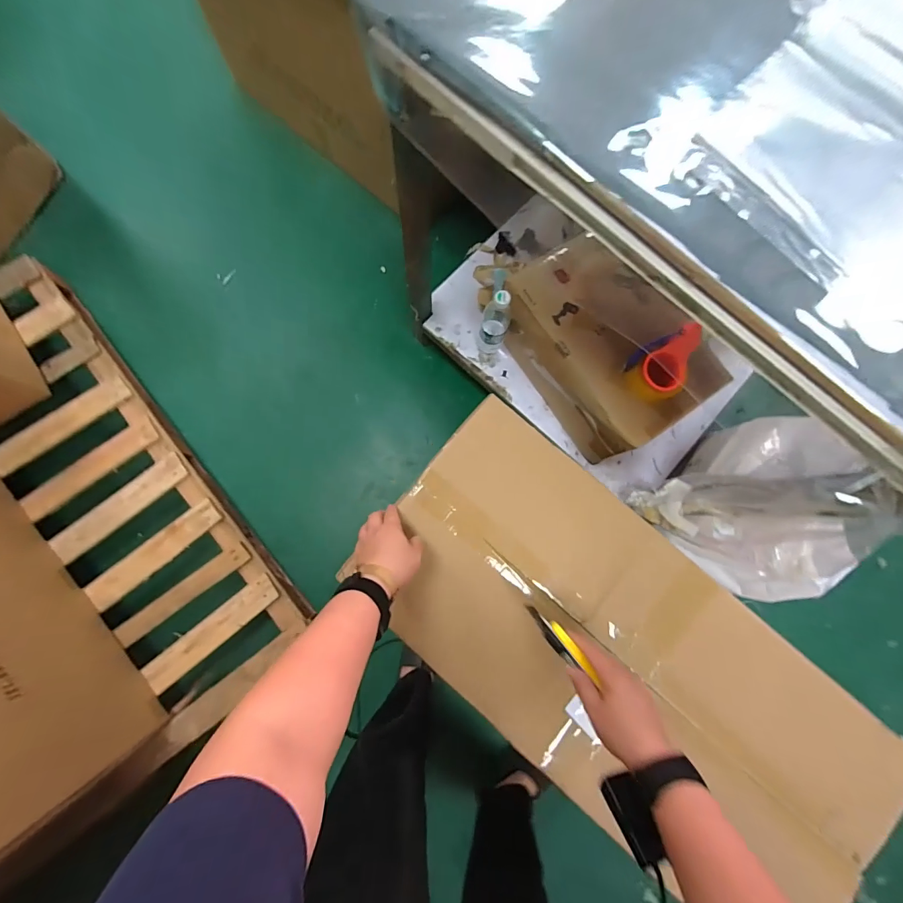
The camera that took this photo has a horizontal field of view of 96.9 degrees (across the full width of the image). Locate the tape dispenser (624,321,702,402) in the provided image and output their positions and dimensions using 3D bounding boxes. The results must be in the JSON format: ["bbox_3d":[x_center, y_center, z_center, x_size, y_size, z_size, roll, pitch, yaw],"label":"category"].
[{"bbox_3d":[0.414,-0.161,0.771,0.147,0.068,0.113,-31,85,-6],"label":"tape dispenser"}]

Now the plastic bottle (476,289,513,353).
[{"bbox_3d":[0.104,-0.299,0.933,0.066,0.223,0.064,19,82,0],"label":"plastic bottle"}]

